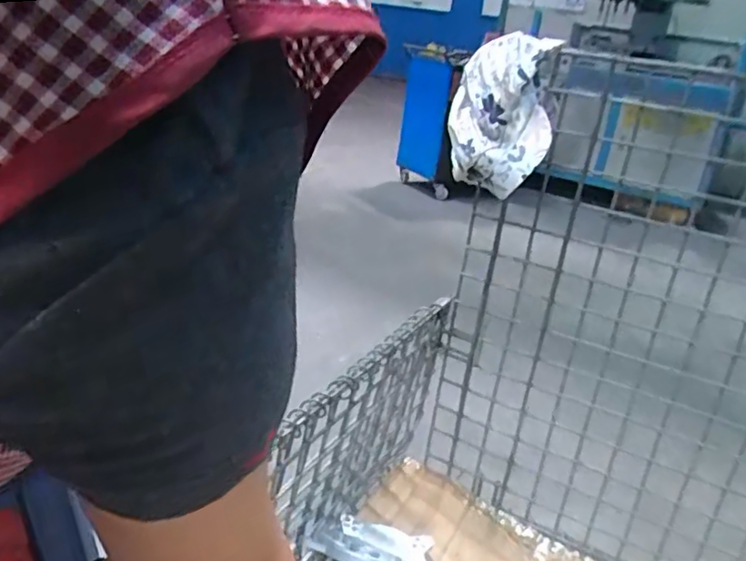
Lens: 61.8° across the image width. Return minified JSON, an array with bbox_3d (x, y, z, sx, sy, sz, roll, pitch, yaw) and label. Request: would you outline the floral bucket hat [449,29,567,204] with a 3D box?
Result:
[{"bbox_3d":[0.171,-0.223,0.840,0.126,0.196,0.103,10,26,5],"label":"floral bucket hat"}]

